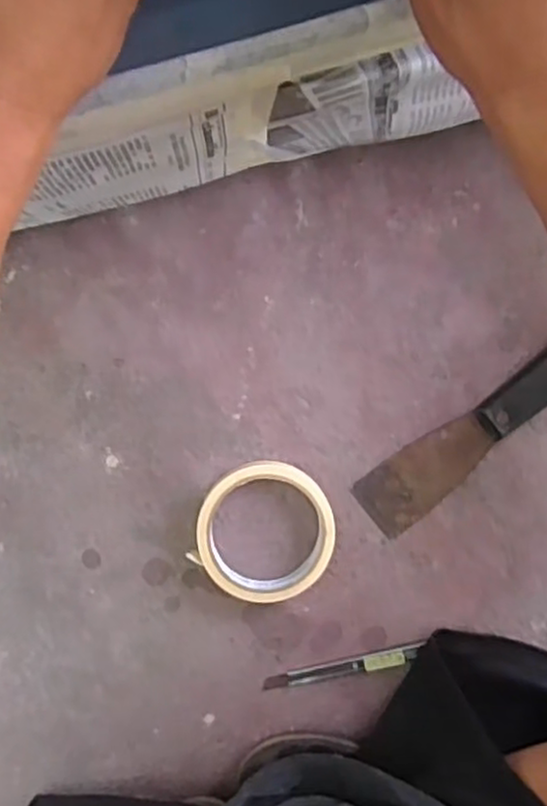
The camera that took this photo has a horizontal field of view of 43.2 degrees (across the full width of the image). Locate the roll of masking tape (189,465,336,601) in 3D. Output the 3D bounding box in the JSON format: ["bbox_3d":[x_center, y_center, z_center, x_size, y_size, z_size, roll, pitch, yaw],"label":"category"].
[{"bbox_3d":[-0.005,0.088,0.479,0.093,0.019,0.094,0,95,-2],"label":"roll of masking tape"}]

